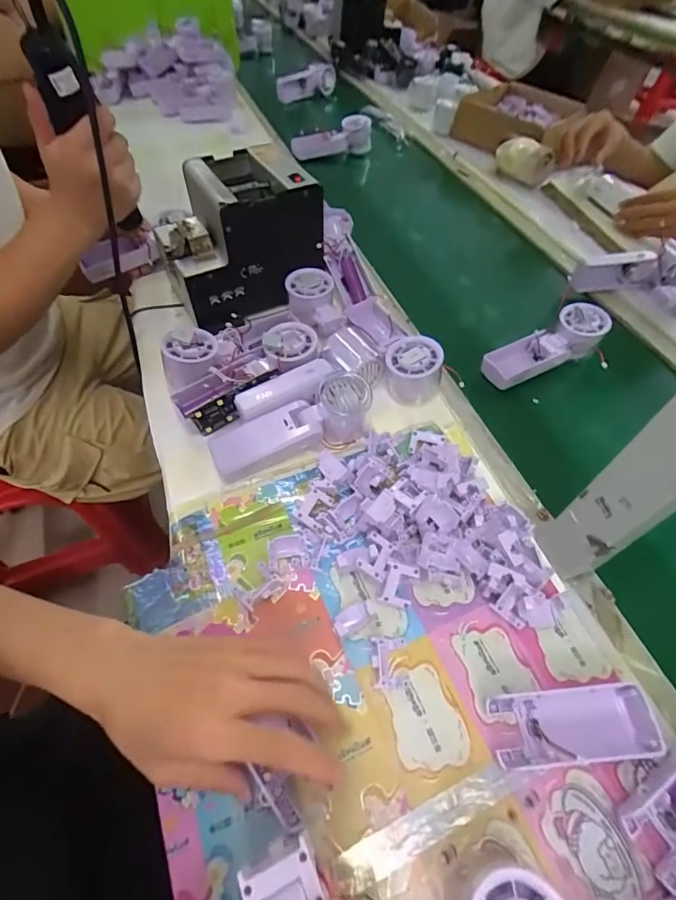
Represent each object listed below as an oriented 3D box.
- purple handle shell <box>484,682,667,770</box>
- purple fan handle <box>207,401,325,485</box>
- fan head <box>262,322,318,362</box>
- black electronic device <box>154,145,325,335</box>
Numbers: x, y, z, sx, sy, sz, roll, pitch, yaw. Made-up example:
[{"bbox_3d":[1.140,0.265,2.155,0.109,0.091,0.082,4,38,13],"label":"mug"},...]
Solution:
[{"bbox_3d":[0.163,0.192,0.302,0.109,0.031,0.044,-2,55,-5],"label":"purple handle shell"},{"bbox_3d":[-0.071,-0.010,0.433,0.111,0.037,0.045,-19,58,-14],"label":"purple fan handle"},{"bbox_3d":[-0.052,-0.119,0.476,0.055,0.018,0.051,7,55,1],"label":"fan head"},{"bbox_3d":[-0.128,-0.270,0.556,0.177,0.150,0.156,-24,59,-17],"label":"black electronic device"}]

